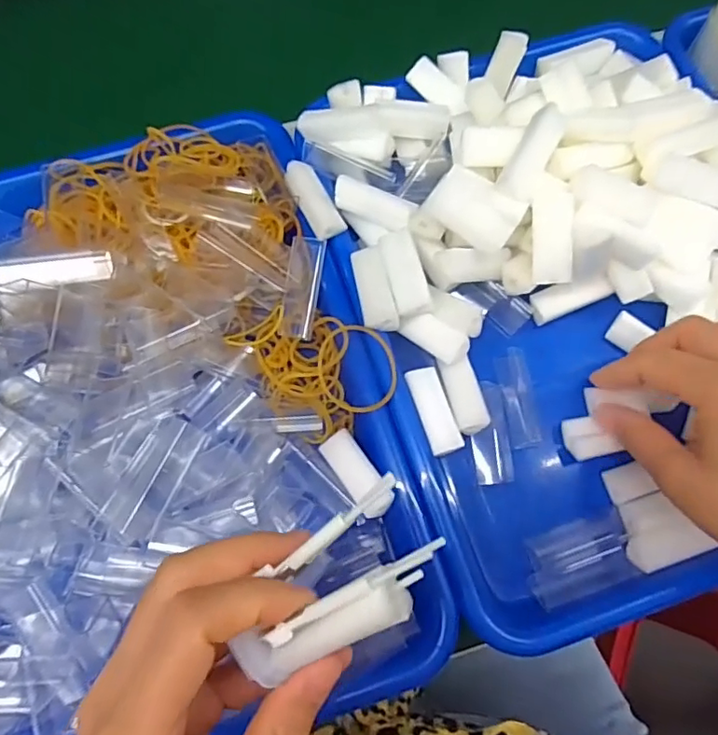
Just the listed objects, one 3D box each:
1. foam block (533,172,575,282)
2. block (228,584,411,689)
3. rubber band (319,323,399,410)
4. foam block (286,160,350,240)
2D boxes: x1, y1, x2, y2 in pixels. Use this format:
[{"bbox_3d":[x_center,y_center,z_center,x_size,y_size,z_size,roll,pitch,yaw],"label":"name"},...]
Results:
[{"bbox_3d":[0.101,-0.071,0.287,0.019,0.010,0.054,-5,100,-2],"label":"foam block"},{"bbox_3d":[-0.011,0.084,0.175,0.056,0.010,0.015,-27,73,7],"label":"block"},{"bbox_3d":[-0.001,0.000,0.289,0.043,0.007,0.045,9,72,3],"label":"rubber band"},{"bbox_3d":[-0.025,-0.094,0.313,0.019,0.016,0.045,-29,74,-9],"label":"foam block"}]

